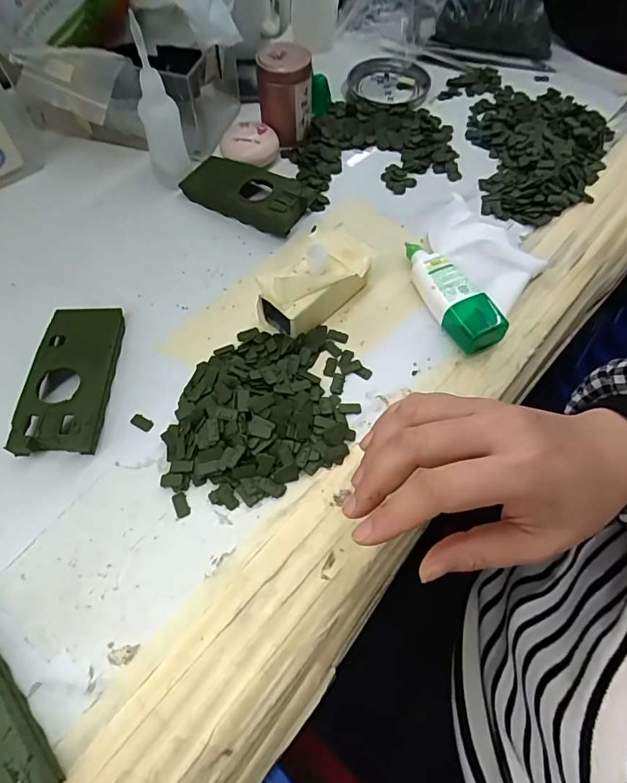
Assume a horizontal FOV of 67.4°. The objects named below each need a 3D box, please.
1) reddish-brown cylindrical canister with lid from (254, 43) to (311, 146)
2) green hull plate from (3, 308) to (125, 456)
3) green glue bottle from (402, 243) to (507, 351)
[{"bbox_3d":[-0.025,-0.254,0.401,0.043,0.062,0.042,0,61,0],"label":"reddish-brown cylindrical canister with lid"},{"bbox_3d":[-0.151,-0.010,0.296,0.049,0.019,0.104,-2,61,-1],"label":"green hull plate"},{"bbox_3d":[0.090,-0.067,0.323,0.027,0.026,0.094,-25,64,-13],"label":"green glue bottle"}]

